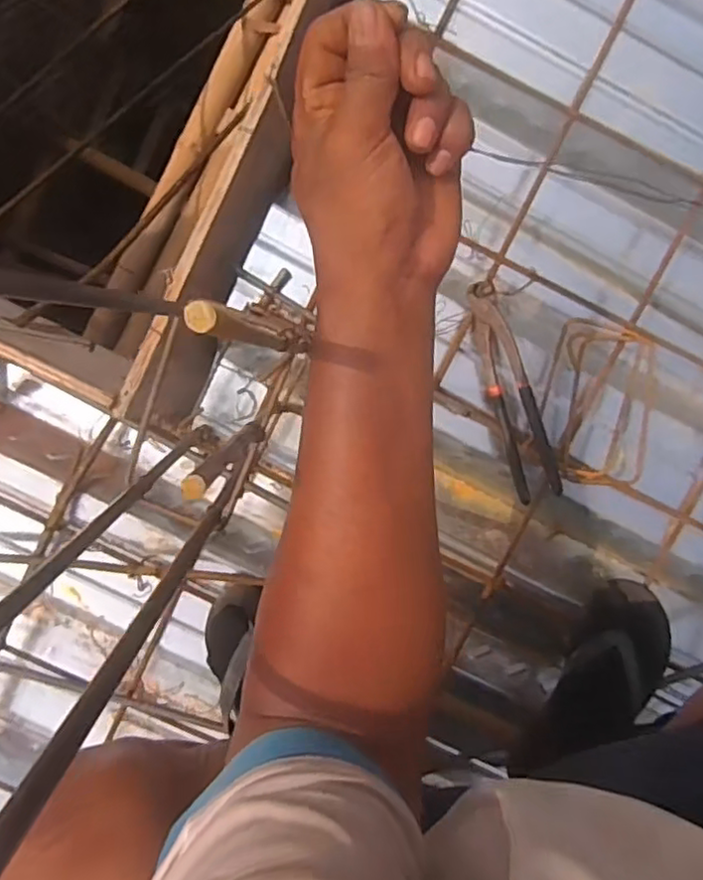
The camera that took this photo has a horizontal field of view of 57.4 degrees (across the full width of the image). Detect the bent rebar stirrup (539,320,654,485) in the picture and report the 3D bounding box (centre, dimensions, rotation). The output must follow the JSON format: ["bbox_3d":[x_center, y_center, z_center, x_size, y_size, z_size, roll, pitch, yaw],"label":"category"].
[{"bbox_3d":[0.263,-0.036,0.679,0.118,0.025,0.166,10,97,-1],"label":"bent rebar stirrup"}]

